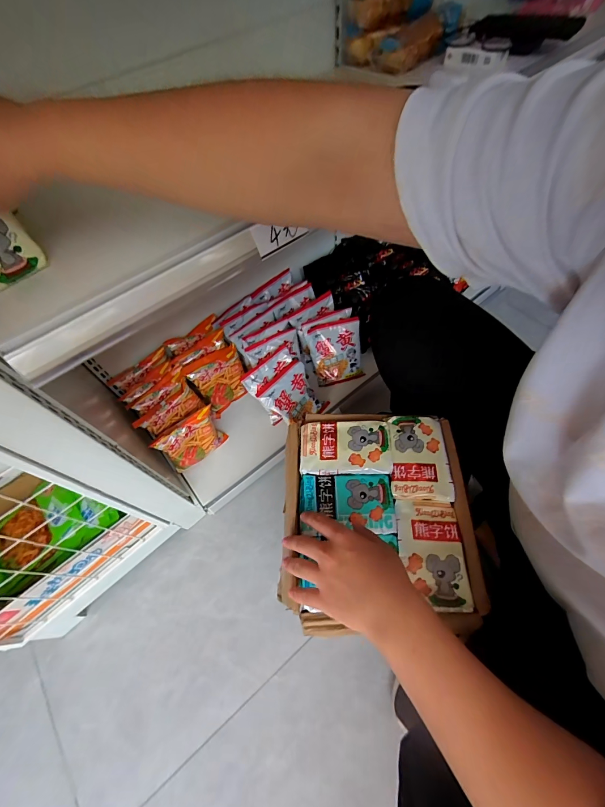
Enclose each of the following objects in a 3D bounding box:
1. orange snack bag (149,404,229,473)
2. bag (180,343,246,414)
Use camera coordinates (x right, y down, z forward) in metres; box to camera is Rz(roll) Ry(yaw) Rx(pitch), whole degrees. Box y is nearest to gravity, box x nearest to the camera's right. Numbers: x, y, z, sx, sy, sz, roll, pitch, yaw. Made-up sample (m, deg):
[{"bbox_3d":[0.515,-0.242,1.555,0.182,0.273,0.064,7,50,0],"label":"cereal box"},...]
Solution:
[{"bbox_3d":[-0.236,0.083,0.720,0.133,0.124,0.050,-41,65,-17],"label":"orange snack bag"},{"bbox_3d":[-0.199,-0.059,0.800,0.133,0.110,0.082,-33,63,-13],"label":"bag"}]

